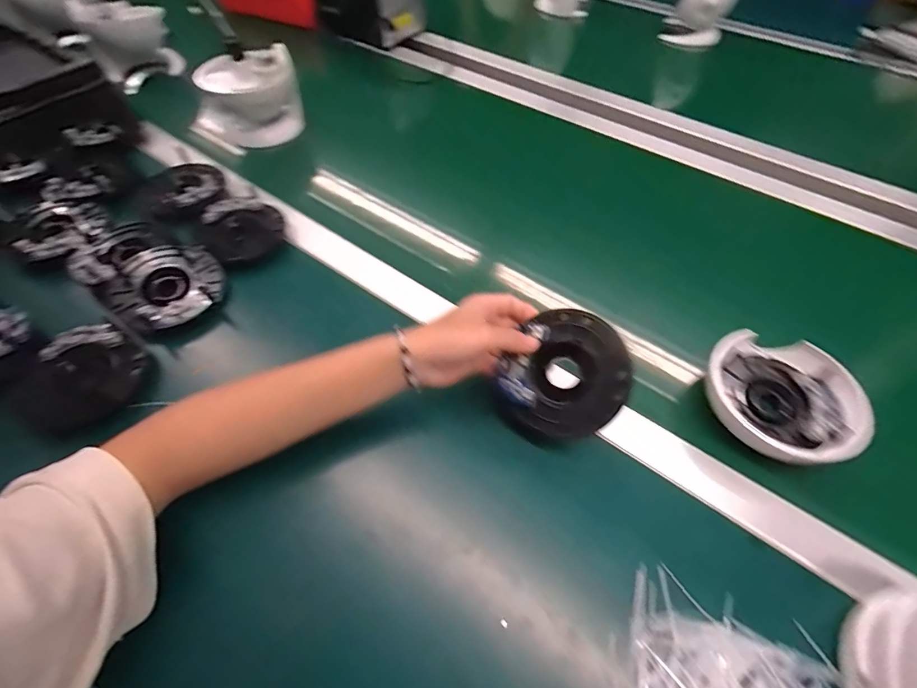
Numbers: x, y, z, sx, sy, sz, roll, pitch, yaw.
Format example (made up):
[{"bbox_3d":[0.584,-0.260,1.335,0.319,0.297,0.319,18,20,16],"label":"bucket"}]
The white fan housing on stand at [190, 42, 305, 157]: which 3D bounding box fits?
[{"bbox_3d":[-0.316,-0.360,0.625,0.156,0.120,0.128,-22,58,-15],"label":"white fan housing on stand"}]

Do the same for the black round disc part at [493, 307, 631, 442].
[{"bbox_3d":[0.087,0.027,0.350,0.090,0.030,0.102,38,88,13],"label":"black round disc part"}]

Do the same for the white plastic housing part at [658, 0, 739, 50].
[{"bbox_3d":[0.454,-0.635,0.792,0.109,0.149,0.096,23,58,15],"label":"white plastic housing part"}]

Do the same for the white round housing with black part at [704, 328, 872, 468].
[{"bbox_3d":[0.280,0.042,0.374,0.101,0.035,0.118,-39,64,-24],"label":"white round housing with black part"}]

